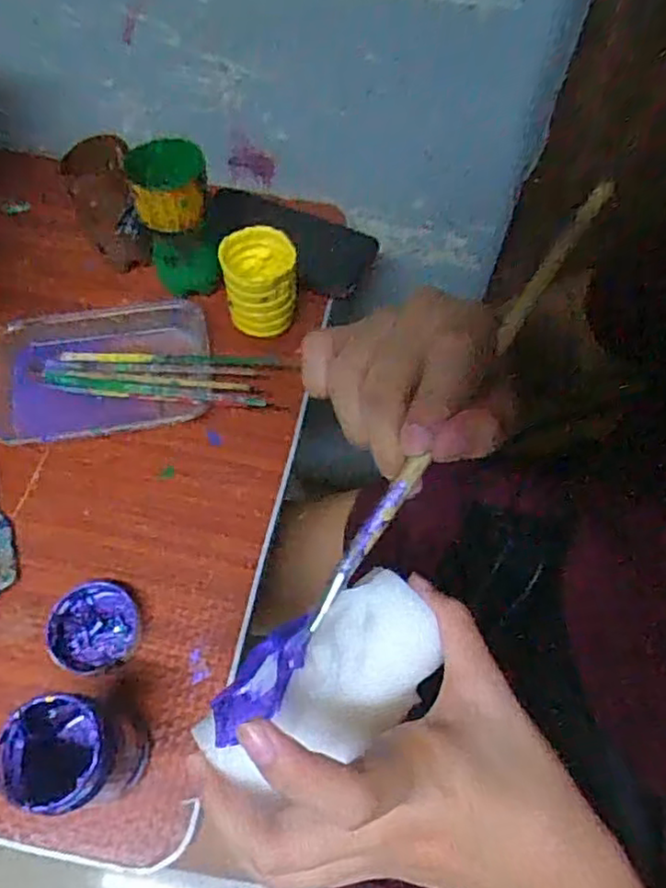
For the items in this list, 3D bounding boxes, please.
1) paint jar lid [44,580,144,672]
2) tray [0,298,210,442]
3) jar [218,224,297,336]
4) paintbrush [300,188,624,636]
[{"bbox_3d":[-0.161,0.123,0.447,0.056,0.019,0.059,1,64,-2],"label":"paint jar lid"},{"bbox_3d":[-0.185,-0.055,0.519,0.171,0.031,0.112,-8,65,-6],"label":"tray"},{"bbox_3d":[-0.058,-0.131,0.528,0.056,0.064,0.055,1,64,-2],"label":"jar"},{"bbox_3d":[0.044,-0.012,0.241,0.006,0.004,0.190,35,95,13],"label":"paintbrush"}]

